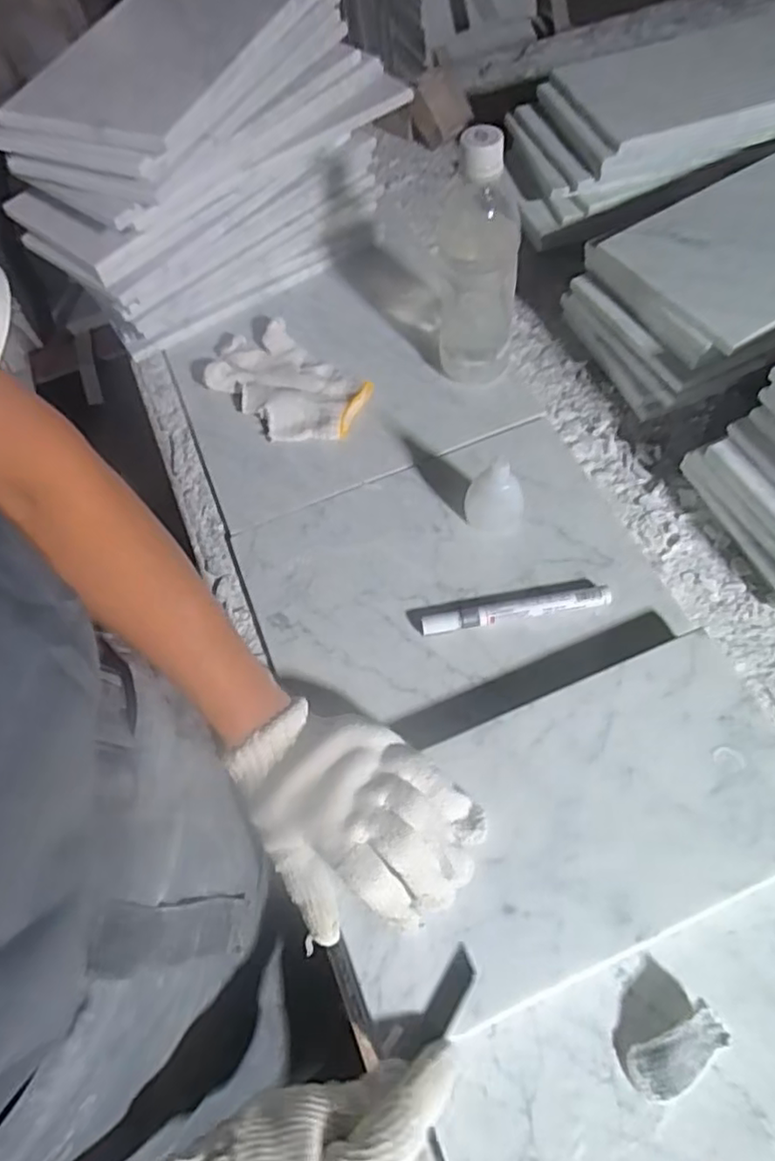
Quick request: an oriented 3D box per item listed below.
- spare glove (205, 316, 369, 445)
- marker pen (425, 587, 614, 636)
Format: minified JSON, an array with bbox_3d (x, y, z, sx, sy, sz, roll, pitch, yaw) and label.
[{"bbox_3d":[-0.099,-0.189,0.621,0.093,0.021,0.164,-41,67,-19],"label":"spare glove"},{"bbox_3d":[0.098,0.023,0.494,0.143,0.017,0.015,-7,60,-2],"label":"marker pen"}]

